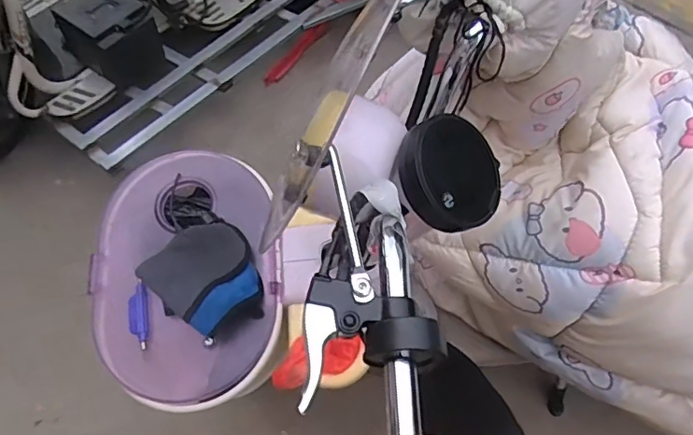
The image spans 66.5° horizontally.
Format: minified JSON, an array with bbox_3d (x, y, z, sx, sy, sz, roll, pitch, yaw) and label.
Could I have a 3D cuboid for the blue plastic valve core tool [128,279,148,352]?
[{"bbox_3d":[-0.276,0.130,0.700,0.025,0.012,0.089,-7,76,-4],"label":"blue plastic valve core tool"}]

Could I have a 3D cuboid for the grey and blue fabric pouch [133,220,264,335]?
[{"bbox_3d":[-0.186,0.086,0.704,0.138,0.064,0.134,-30,64,-15],"label":"grey and blue fabric pouch"}]

